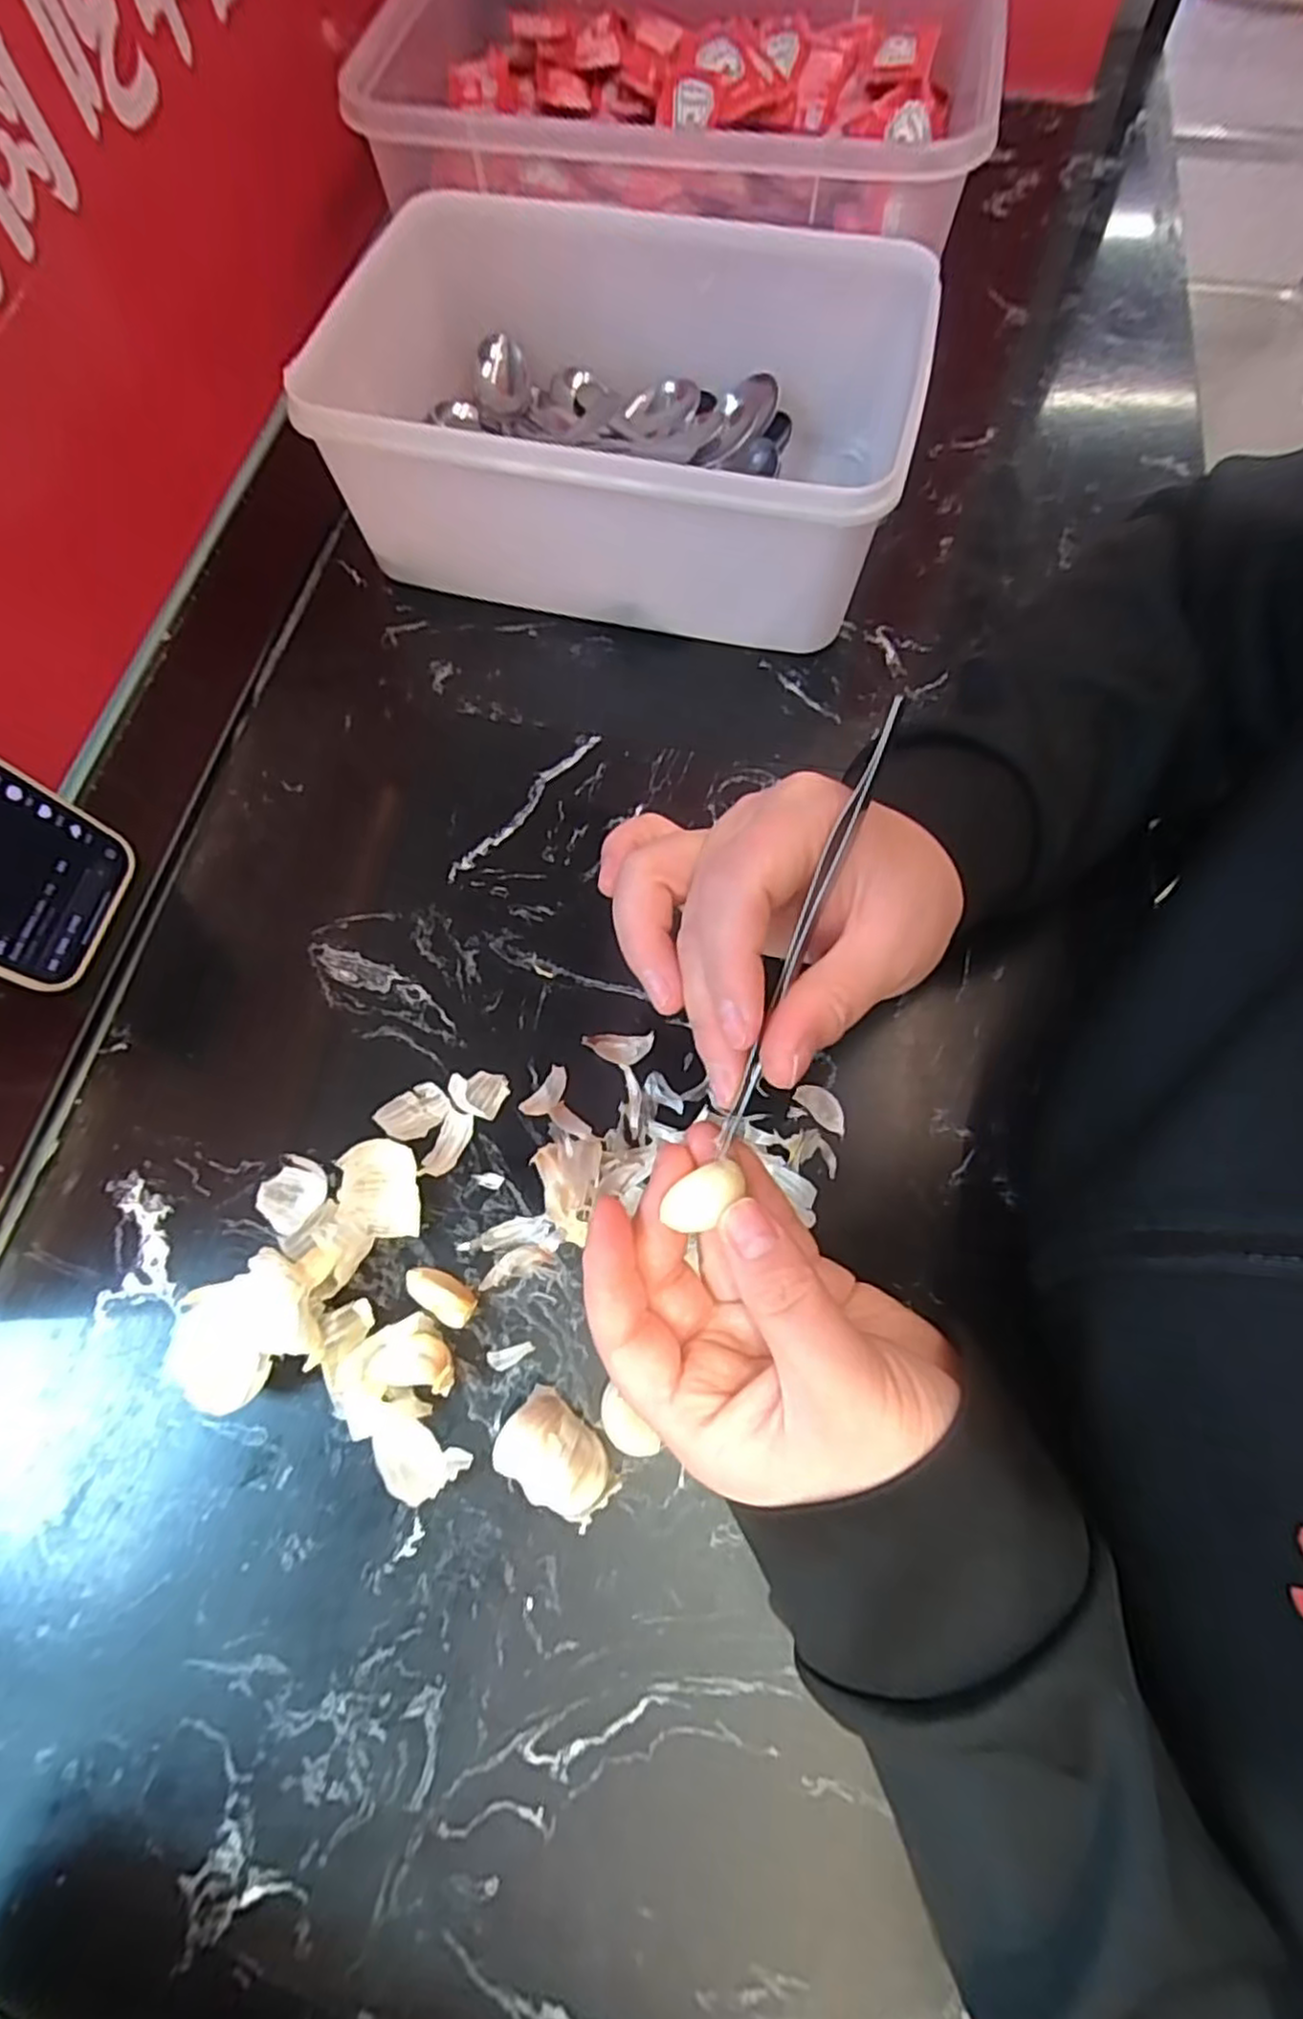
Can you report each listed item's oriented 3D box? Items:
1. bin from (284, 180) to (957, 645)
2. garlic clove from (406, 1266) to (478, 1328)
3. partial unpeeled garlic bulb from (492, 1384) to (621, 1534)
[{"bbox_3d":[-0.016,-0.325,0.417,0.294,0.105,0.214,11,70,5],"label":"bin"},{"bbox_3d":[-0.081,0.110,0.291,0.029,0.010,0.014,32,73,12],"label":"garlic clove"},{"bbox_3d":[-0.032,0.158,0.266,0.041,0.025,0.028,37,74,13],"label":"partial unpeeled garlic bulb"}]

